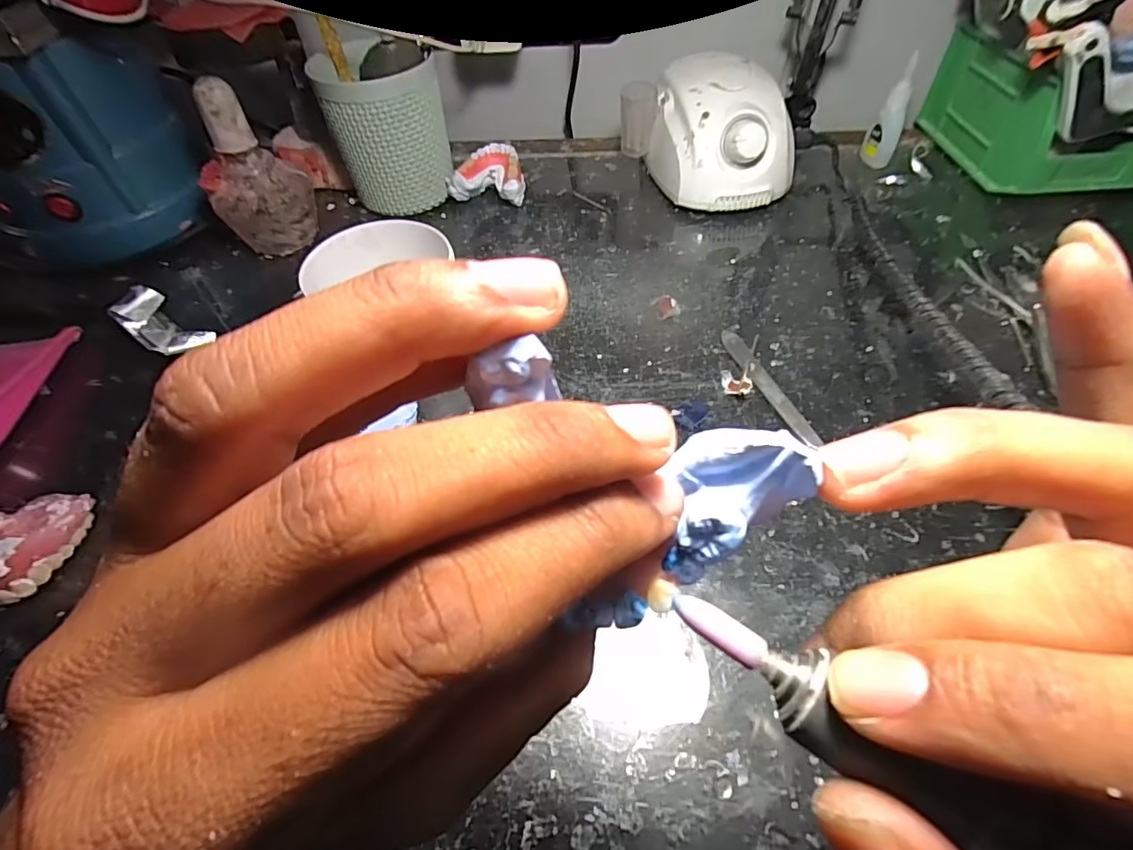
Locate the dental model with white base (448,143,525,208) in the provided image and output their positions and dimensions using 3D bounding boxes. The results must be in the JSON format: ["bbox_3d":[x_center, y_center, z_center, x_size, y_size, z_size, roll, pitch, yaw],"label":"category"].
[{"bbox_3d":[-0.066,-0.220,0.467,0.063,0.033,0.055,6,53,8],"label":"dental model with white base"}]

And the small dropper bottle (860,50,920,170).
[{"bbox_3d":[0.284,-0.271,0.457,0.022,0.083,0.025,10,54,11],"label":"small dropper bottle"}]

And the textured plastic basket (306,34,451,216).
[{"bbox_3d":[-0.148,-0.246,0.440,0.091,0.116,0.093,-18,54,-10],"label":"textured plastic basket"}]

